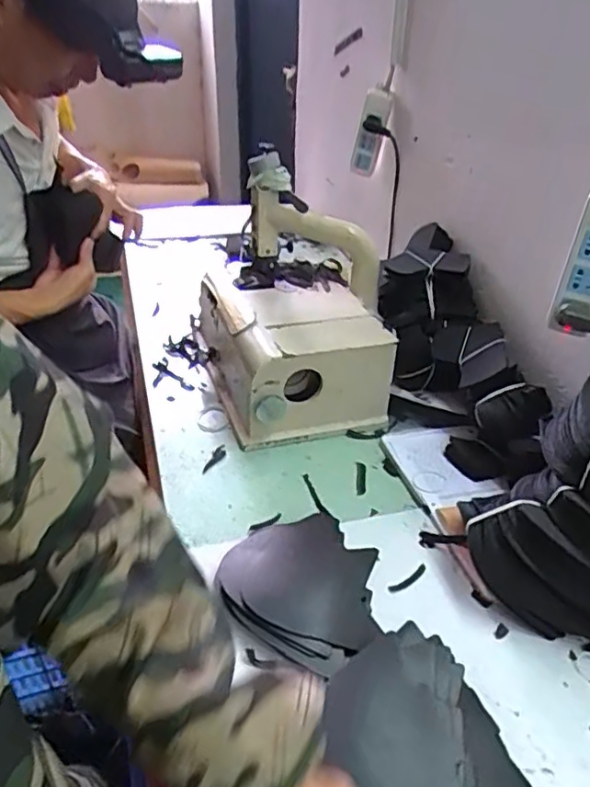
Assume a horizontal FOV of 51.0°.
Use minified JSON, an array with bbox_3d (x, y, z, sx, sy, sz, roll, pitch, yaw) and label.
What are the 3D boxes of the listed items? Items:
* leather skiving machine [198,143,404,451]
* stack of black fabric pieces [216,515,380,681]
[{"bbox_3d":[0.005,-0.152,0.989,0.281,0.319,0.329,-11,36,-15],"label":"leather skiving machine"},{"bbox_3d":[0.013,0.211,0.691,0.179,0.037,0.186,25,42,32],"label":"stack of black fabric pieces"}]

